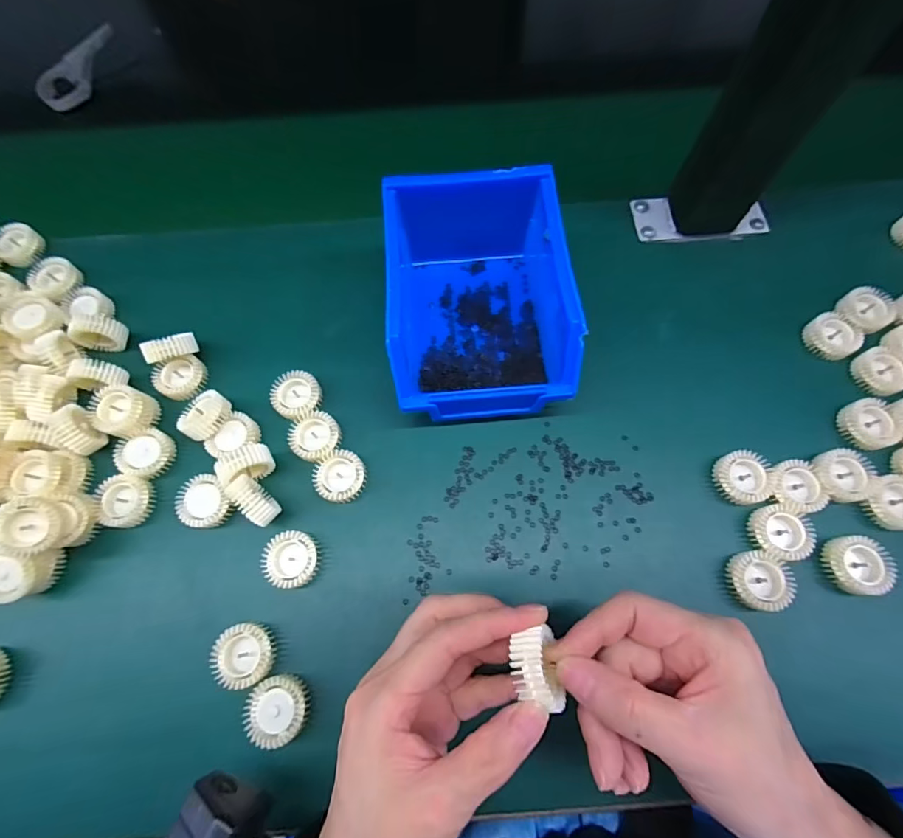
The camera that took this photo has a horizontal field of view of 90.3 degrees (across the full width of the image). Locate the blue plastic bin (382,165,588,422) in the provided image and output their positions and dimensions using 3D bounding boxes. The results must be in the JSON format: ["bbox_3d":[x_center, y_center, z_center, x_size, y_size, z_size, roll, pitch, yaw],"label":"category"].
[{"bbox_3d":[0.015,-0.074,0.286,0.102,0.073,0.137,-5,70,-2],"label":"blue plastic bin"}]

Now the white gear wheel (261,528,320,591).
[{"bbox_3d":[-0.094,0.083,0.265,0.030,0.017,0.029,0,70,0],"label":"white gear wheel"}]

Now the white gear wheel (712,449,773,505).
[{"bbox_3d":[0.180,0.036,0.276,0.031,0.012,0.031,0,70,0],"label":"white gear wheel"}]

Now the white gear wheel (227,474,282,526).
[{"bbox_3d":[-0.116,0.049,0.267,0.015,0.023,0.030,-43,75,-14],"label":"white gear wheel"}]

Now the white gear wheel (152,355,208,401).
[{"bbox_3d":[-0.185,-0.027,0.306,0.031,0.016,0.027,-12,70,-4],"label":"white gear wheel"}]

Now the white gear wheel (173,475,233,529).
[{"bbox_3d":[-0.151,0.051,0.275,0.029,0.013,0.031,0,70,0],"label":"white gear wheel"}]

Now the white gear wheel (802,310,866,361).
[{"bbox_3d":[0.257,-0.056,0.304,0.031,0.015,0.026,14,70,5],"label":"white gear wheel"}]

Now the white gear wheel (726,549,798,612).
[{"bbox_3d":[0.176,0.091,0.254,0.030,0.012,0.031,0,70,0],"label":"white gear wheel"}]

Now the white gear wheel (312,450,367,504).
[{"bbox_3d":[-0.069,0.036,0.281,0.030,0.012,0.030,0,70,0],"label":"white gear wheel"}]

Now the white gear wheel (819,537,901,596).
[{"bbox_3d":[0.232,0.083,0.255,0.031,0.011,0.031,0,70,0],"label":"white gear wheel"}]

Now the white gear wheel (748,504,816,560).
[{"bbox_3d":[0.193,0.066,0.262,0.029,0.011,0.031,0,70,0],"label":"white gear wheel"}]

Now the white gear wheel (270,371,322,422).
[{"bbox_3d":[-0.103,-0.016,0.298,0.031,0.010,0.031,0,70,0],"label":"white gear wheel"}]

